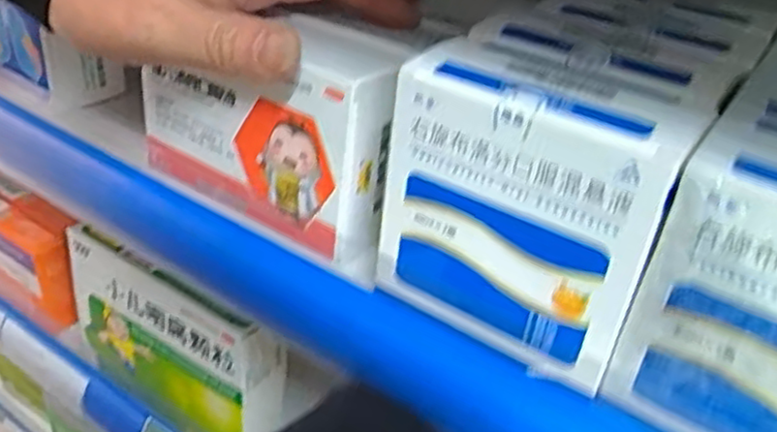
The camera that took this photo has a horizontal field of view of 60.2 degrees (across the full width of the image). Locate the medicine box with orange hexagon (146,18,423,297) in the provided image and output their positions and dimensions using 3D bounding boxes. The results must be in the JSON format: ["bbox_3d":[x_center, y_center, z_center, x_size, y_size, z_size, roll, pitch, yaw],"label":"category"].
[{"bbox_3d":[-0.051,-0.045,0.301,0.122,0.090,0.048,24,35,26],"label":"medicine box with orange hexagon"}]

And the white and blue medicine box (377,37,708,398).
[{"bbox_3d":[0.044,-0.001,0.227,0.091,0.092,0.031,26,39,29],"label":"white and blue medicine box"}]

